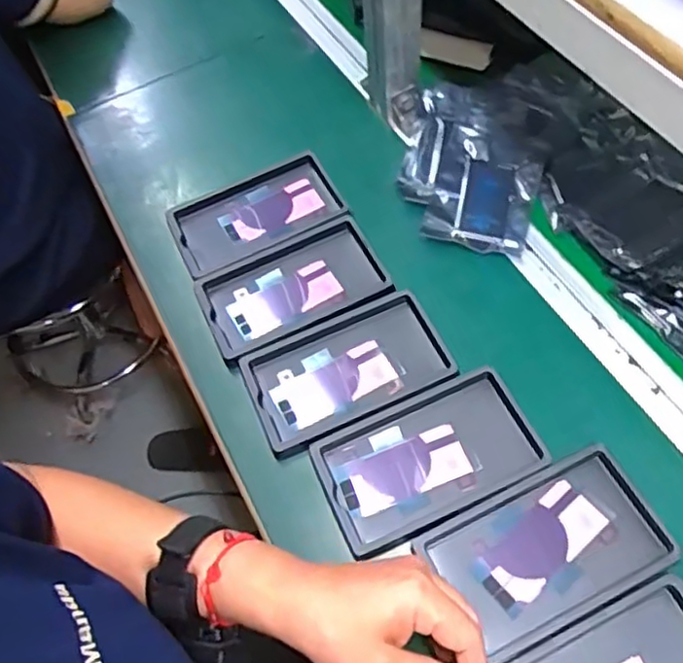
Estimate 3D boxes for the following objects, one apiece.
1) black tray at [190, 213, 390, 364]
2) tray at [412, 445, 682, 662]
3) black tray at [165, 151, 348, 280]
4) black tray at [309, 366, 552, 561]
[{"bbox_3d":[-0.044,-0.040,0.588,0.157,0.014,0.096,-23,60,-9],"label":"black tray"},{"bbox_3d":[0.143,0.150,0.455,0.150,0.015,0.091,-24,60,-10],"label":"tray"},{"bbox_3d":[-0.081,-0.113,0.639,0.161,0.022,0.093,-24,60,-10],"label":"black tray"},{"bbox_3d":[0.065,0.095,0.498,0.159,0.017,0.092,-22,59,-9],"label":"black tray"}]

